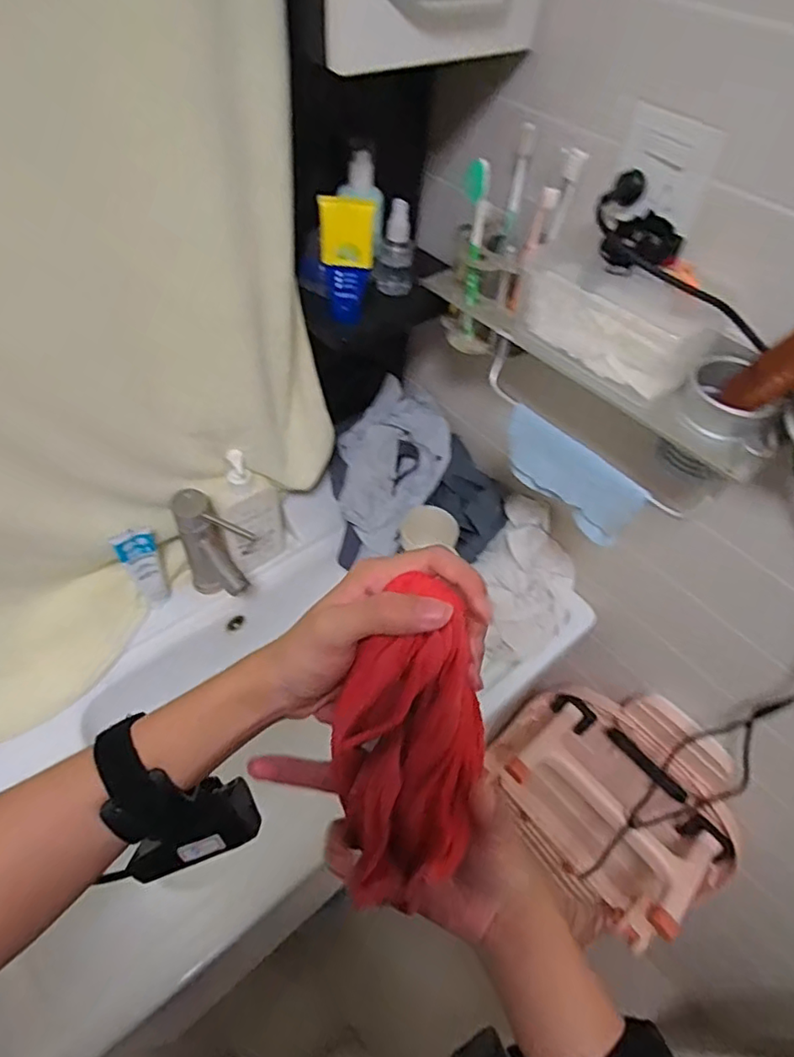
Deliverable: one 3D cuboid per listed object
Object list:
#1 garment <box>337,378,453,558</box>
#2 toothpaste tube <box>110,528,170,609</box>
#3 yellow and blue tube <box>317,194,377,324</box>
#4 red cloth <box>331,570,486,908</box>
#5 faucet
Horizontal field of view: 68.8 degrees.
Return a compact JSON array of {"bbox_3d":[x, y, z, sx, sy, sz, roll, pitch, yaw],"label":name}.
[{"bbox_3d":[-0.018,-0.111,0.896,0.216,0.100,0.166,-42,99,-7],"label":"garment"},{"bbox_3d":[-0.333,0.051,0.767,0.045,0.162,0.033,-25,57,-23],"label":"toothpaste tube"},{"bbox_3d":[-0.050,-0.273,0.595,0.053,0.113,0.027,0,51,-5],"label":"yellow and blue tube"},{"bbox_3d":[0.007,0.107,0.288,0.079,0.077,0.128,18,51,9],"label":"red cloth"},{"bbox_3d":[-0.233,0.048,0.779,0.128,0.184,0.056,37,57,23],"label":"faucet"}]

